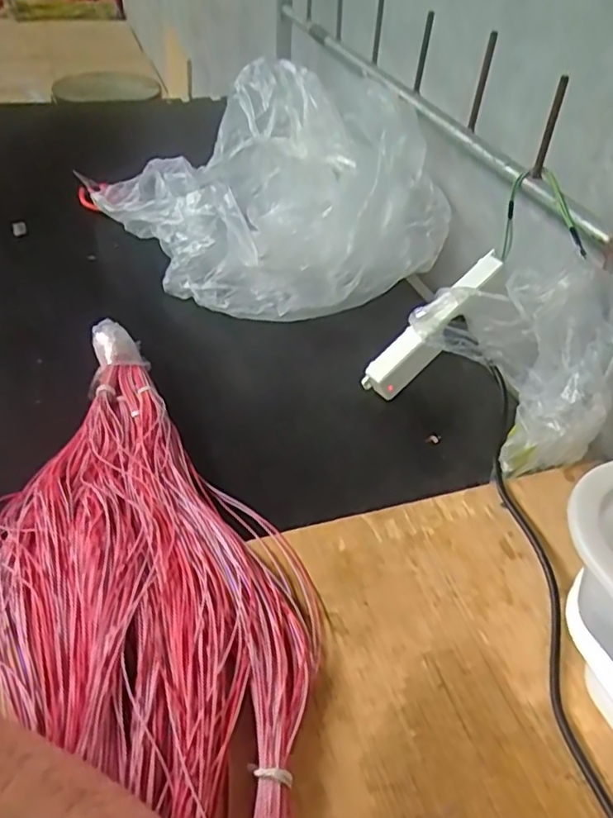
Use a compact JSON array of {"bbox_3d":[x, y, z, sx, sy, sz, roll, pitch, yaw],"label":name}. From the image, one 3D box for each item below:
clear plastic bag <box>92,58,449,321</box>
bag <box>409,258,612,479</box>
[{"bbox_3d":[-0.034,-0.300,0.836,0.332,0.197,0.387,-26,49,-29],"label":"clear plastic bag"},{"bbox_3d":[0.202,-0.060,0.593,0.112,0.148,0.208,-10,44,-16],"label":"bag"}]

